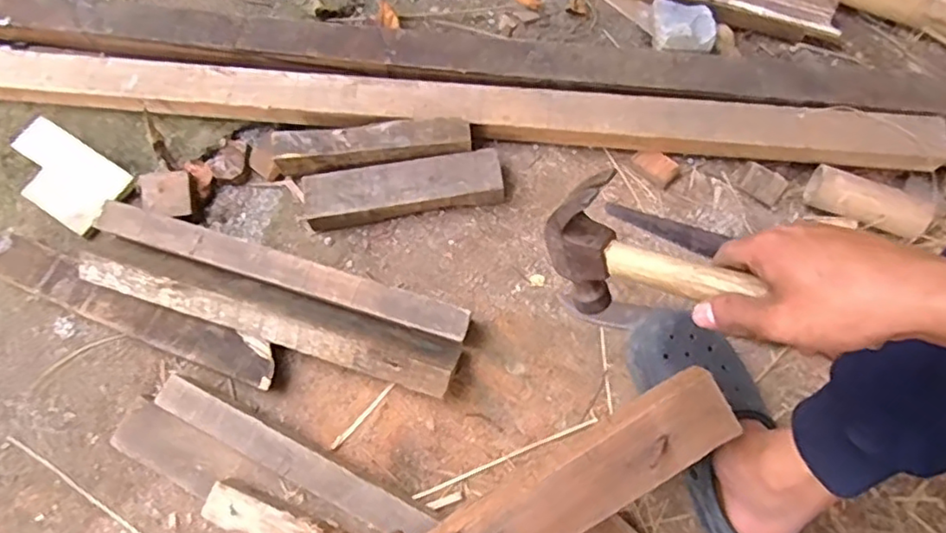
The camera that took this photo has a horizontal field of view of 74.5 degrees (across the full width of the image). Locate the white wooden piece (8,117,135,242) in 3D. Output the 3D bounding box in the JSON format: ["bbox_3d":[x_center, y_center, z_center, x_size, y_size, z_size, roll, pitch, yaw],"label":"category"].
[{"bbox_3d":[-0.550,-0.122,0.837,0.189,0.021,0.100,32,74,11],"label":"white wooden piece"}]

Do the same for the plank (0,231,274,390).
[{"bbox_3d":[-0.408,0.048,0.736,0.386,0.019,0.052,22,70,8],"label":"plank"}]

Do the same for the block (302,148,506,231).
[{"bbox_3d":[-0.088,-0.097,0.798,0.251,0.048,0.065,-10,71,-3],"label":"block"}]

